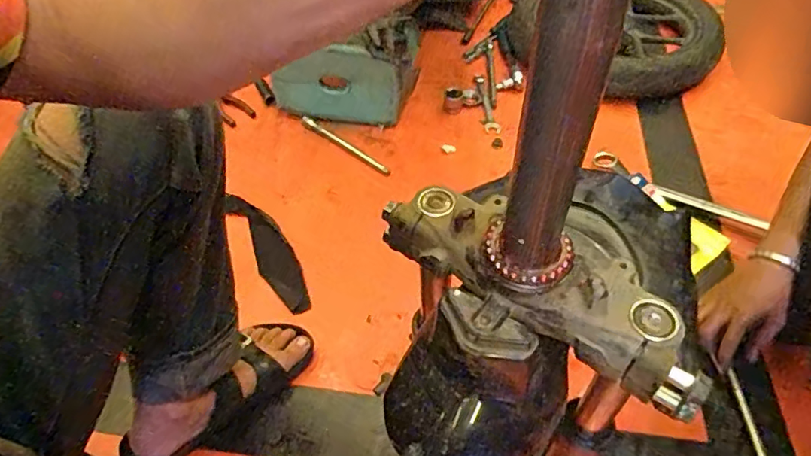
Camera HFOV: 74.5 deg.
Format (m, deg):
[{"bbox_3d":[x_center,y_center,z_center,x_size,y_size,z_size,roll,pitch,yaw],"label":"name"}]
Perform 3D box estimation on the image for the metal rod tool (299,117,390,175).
[{"bbox_3d":[-0.127,-0.173,1.108,0.260,0.008,0.020,35,58,27],"label":"metal rod tool"}]

